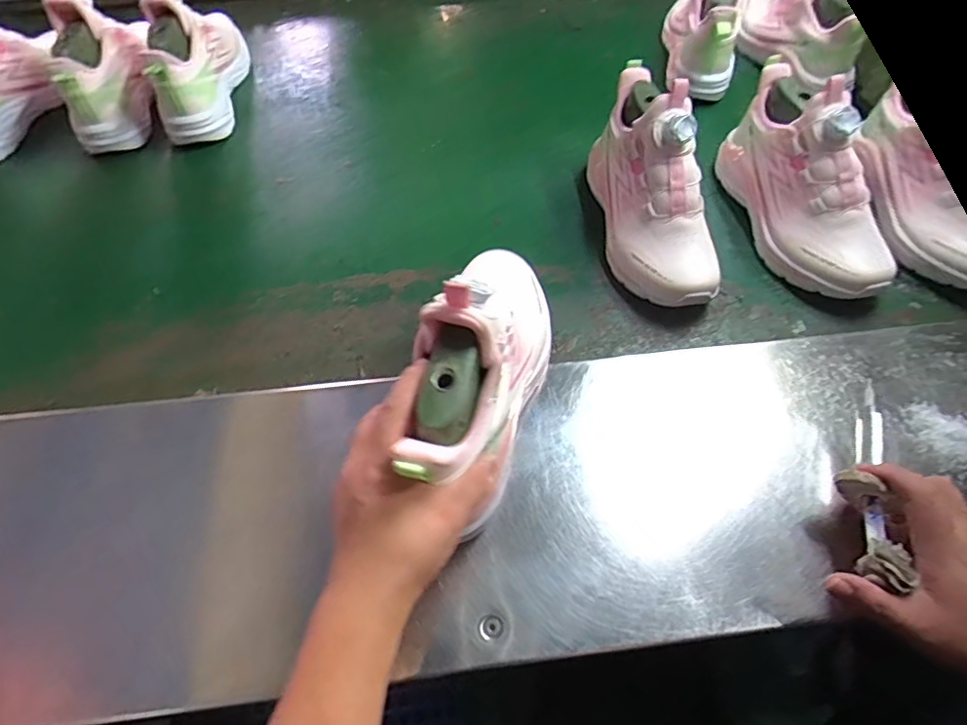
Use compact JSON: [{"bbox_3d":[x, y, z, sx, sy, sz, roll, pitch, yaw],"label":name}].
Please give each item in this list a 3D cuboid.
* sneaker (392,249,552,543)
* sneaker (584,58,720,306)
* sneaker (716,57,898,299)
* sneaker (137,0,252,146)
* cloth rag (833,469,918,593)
[{"bbox_3d":[-0.001,-0.012,0.415,0.089,0.125,0.264,17,34,10],"label":"sneaker"},{"bbox_3d":[0.182,-0.193,0.578,0.099,0.130,0.260,-1,56,-1],"label":"sneaker"},{"bbox_3d":[0.354,-0.205,0.576,0.094,0.160,0.247,-5,57,-4],"label":"sneaker"},{"bbox_3d":[-0.389,-0.424,0.744,0.080,0.131,0.245,-5,57,-4],"label":"sneaker"},{"bbox_3d":[0.270,0.115,0.385,0.020,0.026,0.082,-16,83,-11],"label":"cloth rag"}]

